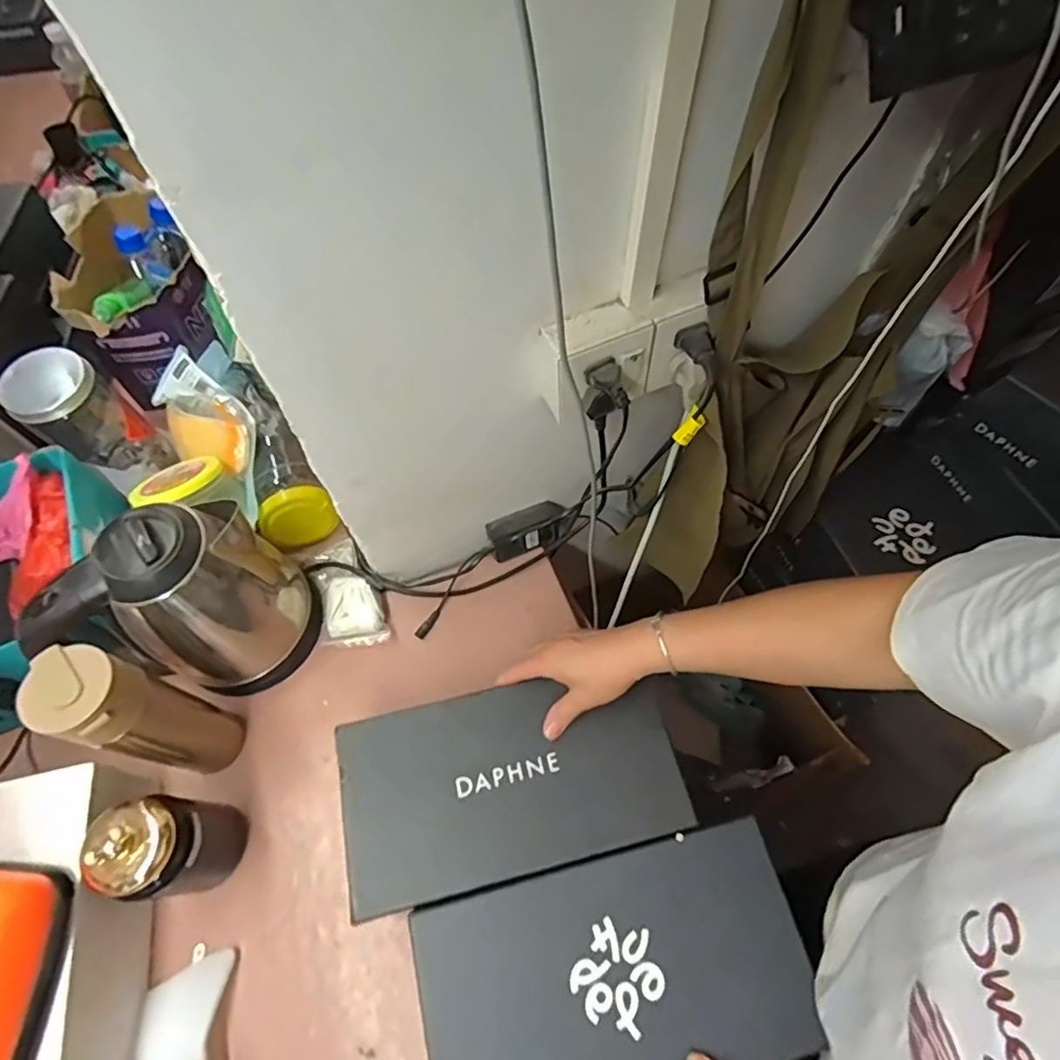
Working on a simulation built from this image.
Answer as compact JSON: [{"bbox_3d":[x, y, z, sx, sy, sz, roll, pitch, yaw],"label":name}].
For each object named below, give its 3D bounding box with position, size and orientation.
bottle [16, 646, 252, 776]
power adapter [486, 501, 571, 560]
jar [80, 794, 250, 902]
[{"bbox_3d":[-0.334,0.169,0.534,0.064,0.240,0.062,0,62,0],"label":"bottle"},{"bbox_3d":[0.001,-0.003,0.720,0.103,0.049,0.038,-21,64,-11],"label":"power adapter"},{"bbox_3d":[-0.313,0.274,0.520,0.072,0.154,0.071,-17,63,-9],"label":"jar"}]

